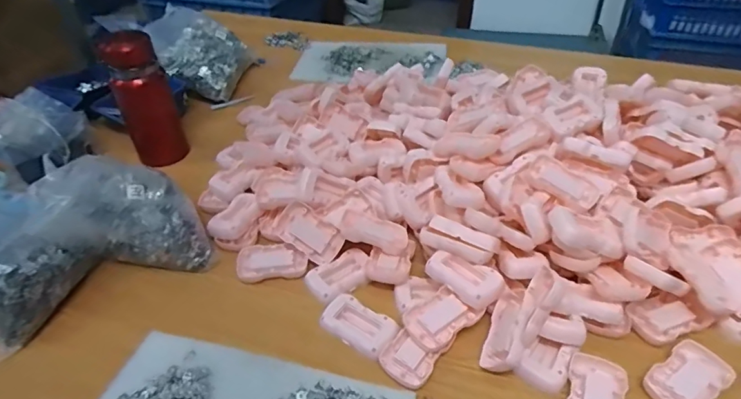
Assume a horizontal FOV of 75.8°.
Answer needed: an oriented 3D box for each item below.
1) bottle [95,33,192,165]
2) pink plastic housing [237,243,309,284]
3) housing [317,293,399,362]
[{"bbox_3d":[-0.394,-0.170,0.835,0.098,0.249,0.107,-19,41,-21],"label":"bottle"},{"bbox_3d":[-0.131,0.081,0.634,0.089,0.018,0.056,-9,40,-8],"label":"pink plastic housing"},{"bbox_3d":[-0.014,0.145,0.550,0.086,0.014,0.049,26,47,29],"label":"housing"}]

